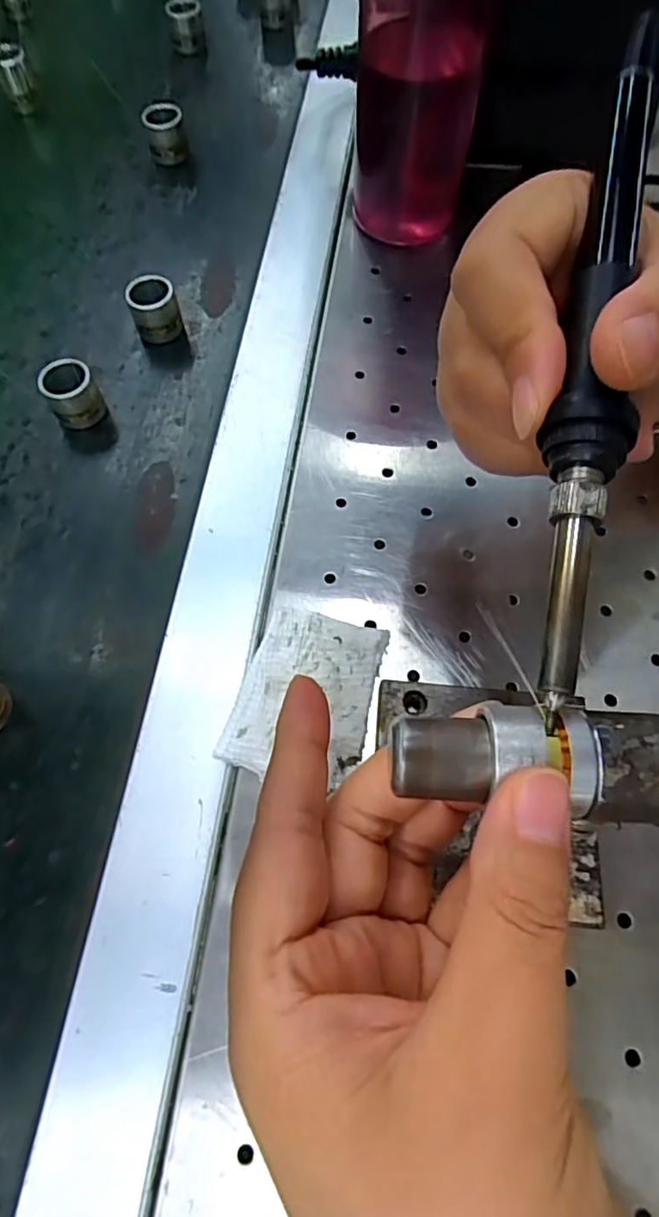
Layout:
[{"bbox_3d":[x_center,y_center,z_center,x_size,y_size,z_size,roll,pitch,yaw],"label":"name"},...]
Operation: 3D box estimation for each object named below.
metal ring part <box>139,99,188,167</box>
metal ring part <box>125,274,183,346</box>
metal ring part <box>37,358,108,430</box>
[{"bbox_3d":[-0.104,-0.302,0.381,0.024,0.025,0.026,-13,66,-3],"label":"metal ring part"},{"bbox_3d":[-0.091,-0.155,0.314,0.024,0.025,0.021,-12,66,-3],"label":"metal ring part"},{"bbox_3d":[-0.125,-0.103,0.291,0.024,0.026,0.021,-31,68,-11],"label":"metal ring part"}]

